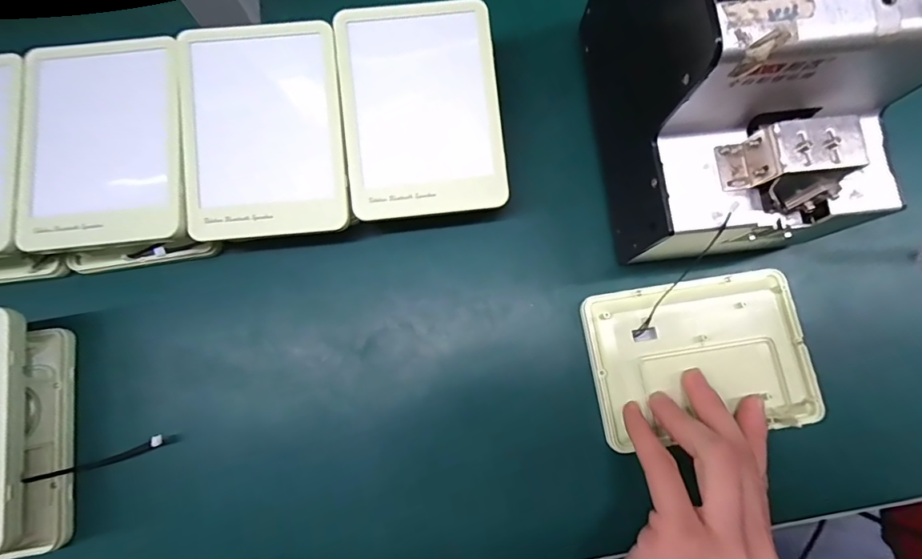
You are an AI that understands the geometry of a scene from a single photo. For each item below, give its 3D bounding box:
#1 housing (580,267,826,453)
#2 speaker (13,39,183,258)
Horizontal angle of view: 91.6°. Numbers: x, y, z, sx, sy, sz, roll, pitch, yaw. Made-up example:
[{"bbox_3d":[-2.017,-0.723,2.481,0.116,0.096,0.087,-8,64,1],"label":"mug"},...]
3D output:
[{"bbox_3d":[0.153,0.048,0.286,0.134,0.015,0.096,-9,77,-1],"label":"housing"},{"bbox_3d":[-0.223,-0.090,0.283,0.098,0.022,0.138,-7,77,-1],"label":"speaker"}]

